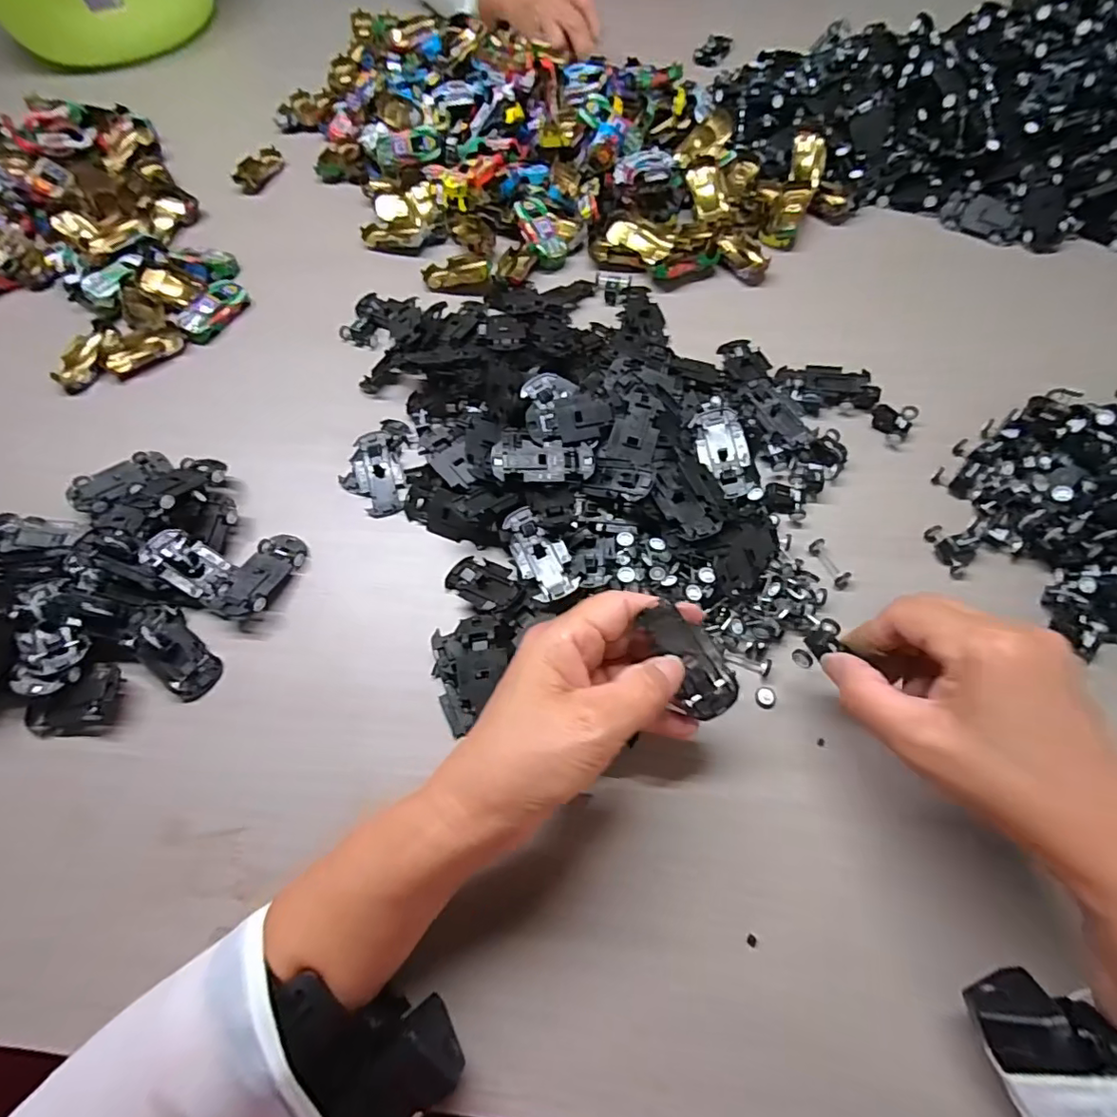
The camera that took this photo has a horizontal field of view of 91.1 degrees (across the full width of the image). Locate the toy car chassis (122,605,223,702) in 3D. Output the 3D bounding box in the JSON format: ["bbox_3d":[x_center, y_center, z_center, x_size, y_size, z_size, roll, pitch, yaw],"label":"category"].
[{"bbox_3d":[-0.235,0.058,0.335,0.031,0.017,0.062,-39,84,-15],"label":"toy car chassis"}]

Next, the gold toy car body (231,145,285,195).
[{"bbox_3d":[-0.312,-0.406,0.571,0.037,0.011,0.066,8,65,7],"label":"gold toy car body"}]

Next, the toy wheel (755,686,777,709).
[{"bbox_3d":[0.118,0.079,0.312,0.012,0.004,0.012,-1,64,2],"label":"toy wheel"}]

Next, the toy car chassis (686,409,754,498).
[{"bbox_3d":[0.110,-0.070,0.367,0.030,0.012,0.067,-7,64,0],"label":"toy car chassis"}]

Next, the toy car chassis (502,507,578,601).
[{"bbox_3d":[-0.011,-0.003,0.335,0.030,0.009,0.064,-23,65,-8],"label":"toy car chassis"}]

